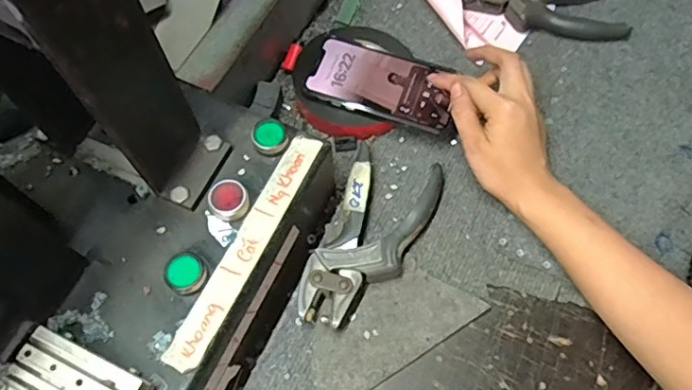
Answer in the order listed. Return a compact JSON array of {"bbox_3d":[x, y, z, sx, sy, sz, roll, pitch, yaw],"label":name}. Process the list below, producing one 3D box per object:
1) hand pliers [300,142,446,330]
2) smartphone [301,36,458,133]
[{"bbox_3d":[0.022,0.035,0.465,0.079,0.022,0.162,18,66,11],"label":"hand pliers"},{"bbox_3d":[0.032,-0.107,0.512,0.134,0.009,0.074,17,69,5],"label":"smartphone"}]

